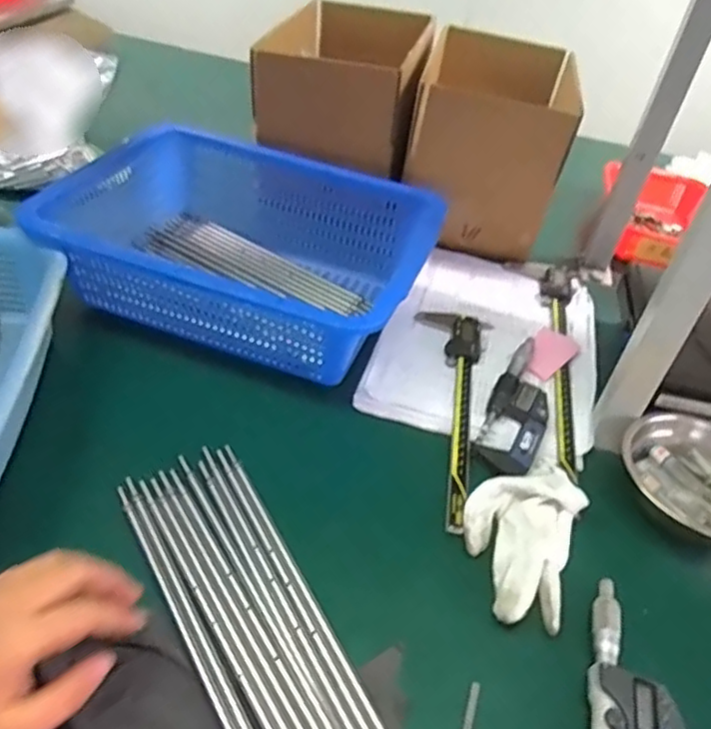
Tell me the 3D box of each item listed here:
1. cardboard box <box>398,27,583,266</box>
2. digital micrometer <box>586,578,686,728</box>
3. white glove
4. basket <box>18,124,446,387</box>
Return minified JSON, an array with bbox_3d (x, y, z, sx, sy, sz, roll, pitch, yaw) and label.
[{"bbox_3d":[0.174,-0.289,0.869,0.175,0.185,0.249,13,41,6],"label":"cardboard box"},{"bbox_3d":[0.177,0.214,0.425,0.055,0.019,0.160,10,41,3],"label":"digital micrometer"},{"bbox_3d":[0.129,0.128,0.518,0.083,0.020,0.157,20,43,14],"label":"white glove"},{"bbox_3d":[-0.104,-0.112,0.679,0.342,0.119,0.257,14,41,7],"label":"basket"}]

